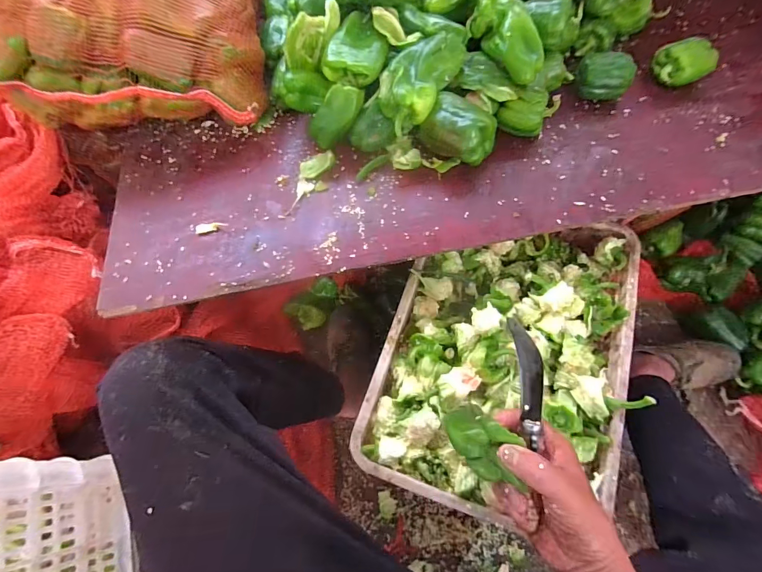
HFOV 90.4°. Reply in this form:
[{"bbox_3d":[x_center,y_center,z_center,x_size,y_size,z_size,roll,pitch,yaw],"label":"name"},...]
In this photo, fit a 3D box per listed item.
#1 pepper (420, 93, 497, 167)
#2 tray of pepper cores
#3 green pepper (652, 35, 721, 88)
[{"bbox_3d":[0.126,-0.253,0.632,0.117,0.087,0.087,35,73,18],"label":"pepper"},{"bbox_3d":[0.200,0.085,0.601,0.360,0.091,0.492,15,68,11],"label":"tray of pepper cores"},{"bbox_3d":[0.544,-0.404,0.686,0.099,0.057,0.084,-27,67,-8],"label":"green pepper"}]

